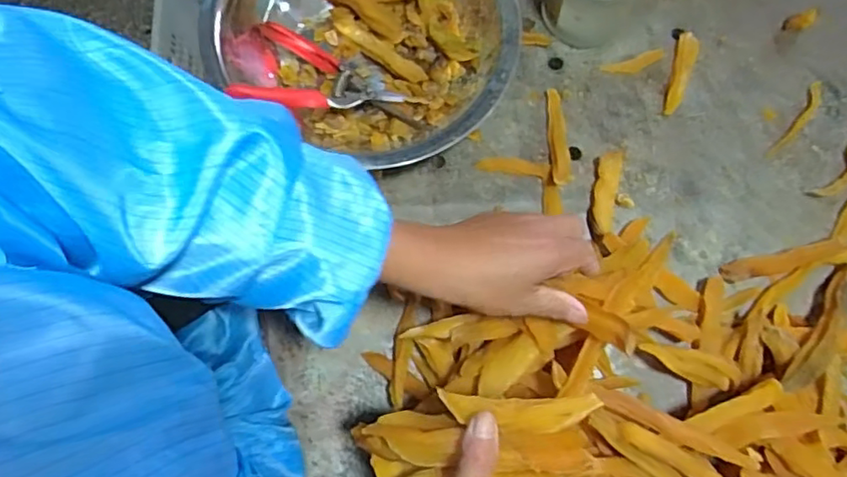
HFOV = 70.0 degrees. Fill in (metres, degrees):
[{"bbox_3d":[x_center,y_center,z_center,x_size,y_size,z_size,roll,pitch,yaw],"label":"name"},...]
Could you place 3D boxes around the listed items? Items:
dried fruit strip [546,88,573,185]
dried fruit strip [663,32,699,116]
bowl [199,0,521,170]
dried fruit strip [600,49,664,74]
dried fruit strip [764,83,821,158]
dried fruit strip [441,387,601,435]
[{"bbox_3d":[0.126,-0.096,0.569,0.017,0.010,0.104,0,63,1],"label":"dried fruit strip"},{"bbox_3d":[0.252,-0.162,0.594,0.020,0.013,0.090,19,76,6],"label":"dried fruit strip"},{"bbox_3d":[-0.048,-0.195,0.572,0.274,0.072,0.247,29,78,8],"label":"bowl"},{"bbox_3d":[0.208,-0.172,0.596,0.062,0.005,0.018,-15,76,-3],"label":"dried fruit strip"},{"bbox_3d":[0.354,-0.111,0.574,0.016,0.004,0.092,39,79,10],"label":"dried fruit strip"},{"bbox_3d":[0.056,0.107,0.369,0.096,0.011,0.024,-2,75,16],"label":"dried fruit strip"}]

